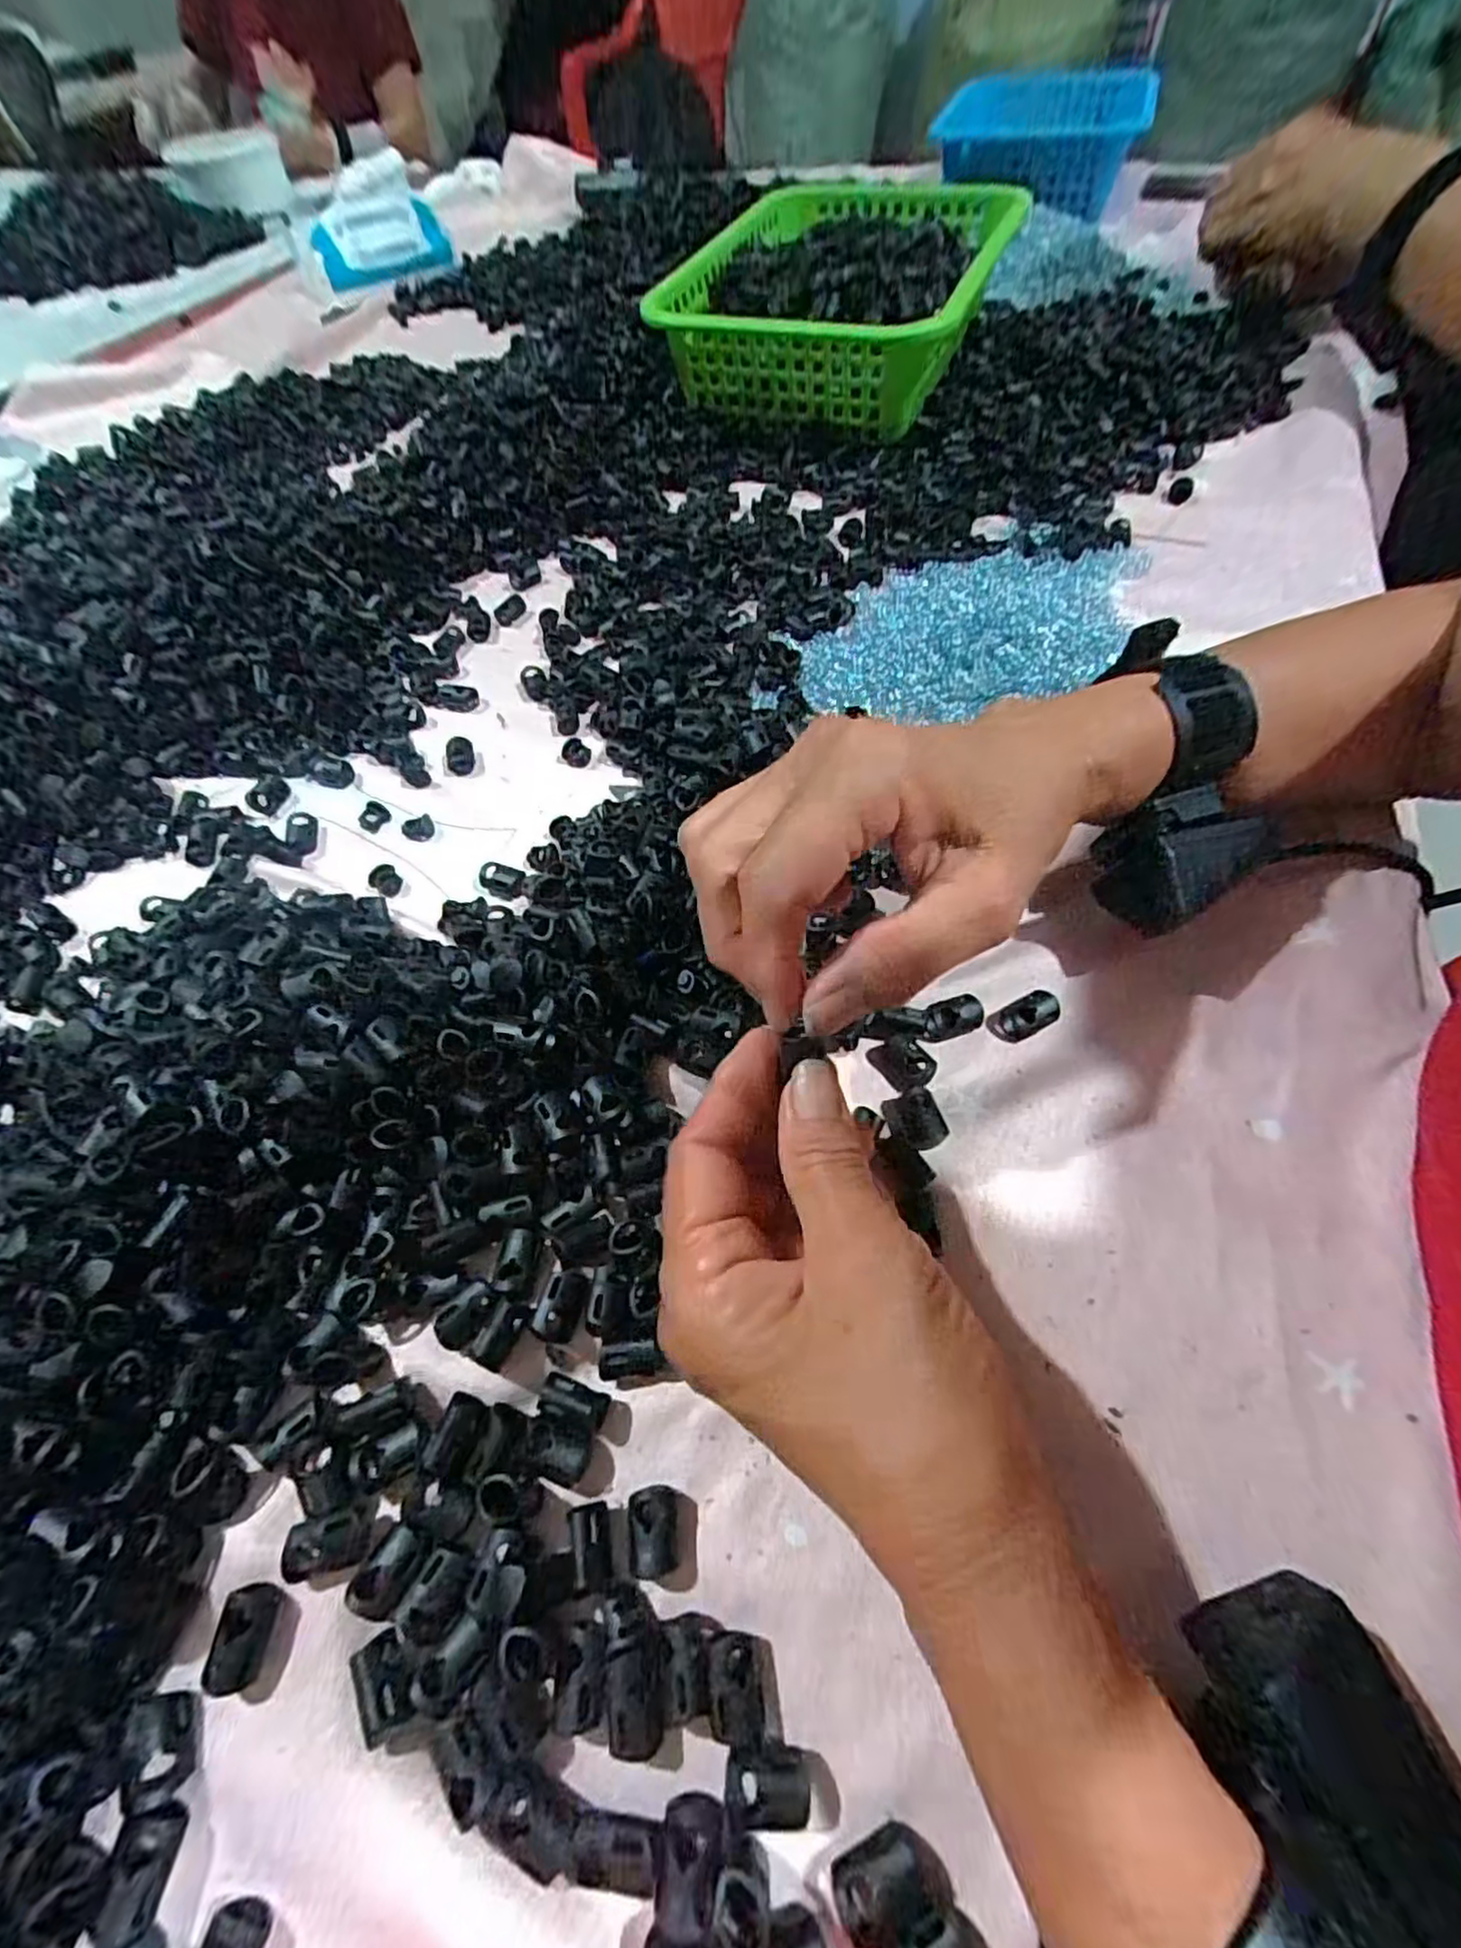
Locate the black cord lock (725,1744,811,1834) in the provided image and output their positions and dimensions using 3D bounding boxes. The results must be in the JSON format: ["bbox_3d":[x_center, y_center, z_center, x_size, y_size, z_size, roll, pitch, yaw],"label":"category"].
[{"bbox_3d":[0.009,0.192,0.171,0.020,0.008,0.015,-4,57,3],"label":"black cord lock"}]

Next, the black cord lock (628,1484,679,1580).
[{"bbox_3d":[-0.021,0.153,0.198,0.013,0.010,0.019,-8,57,0],"label":"black cord lock"}]

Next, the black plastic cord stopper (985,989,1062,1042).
[{"bbox_3d":[0.113,0.015,0.275,0.026,0.006,0.015,-23,60,-12],"label":"black plastic cord stopper"}]

